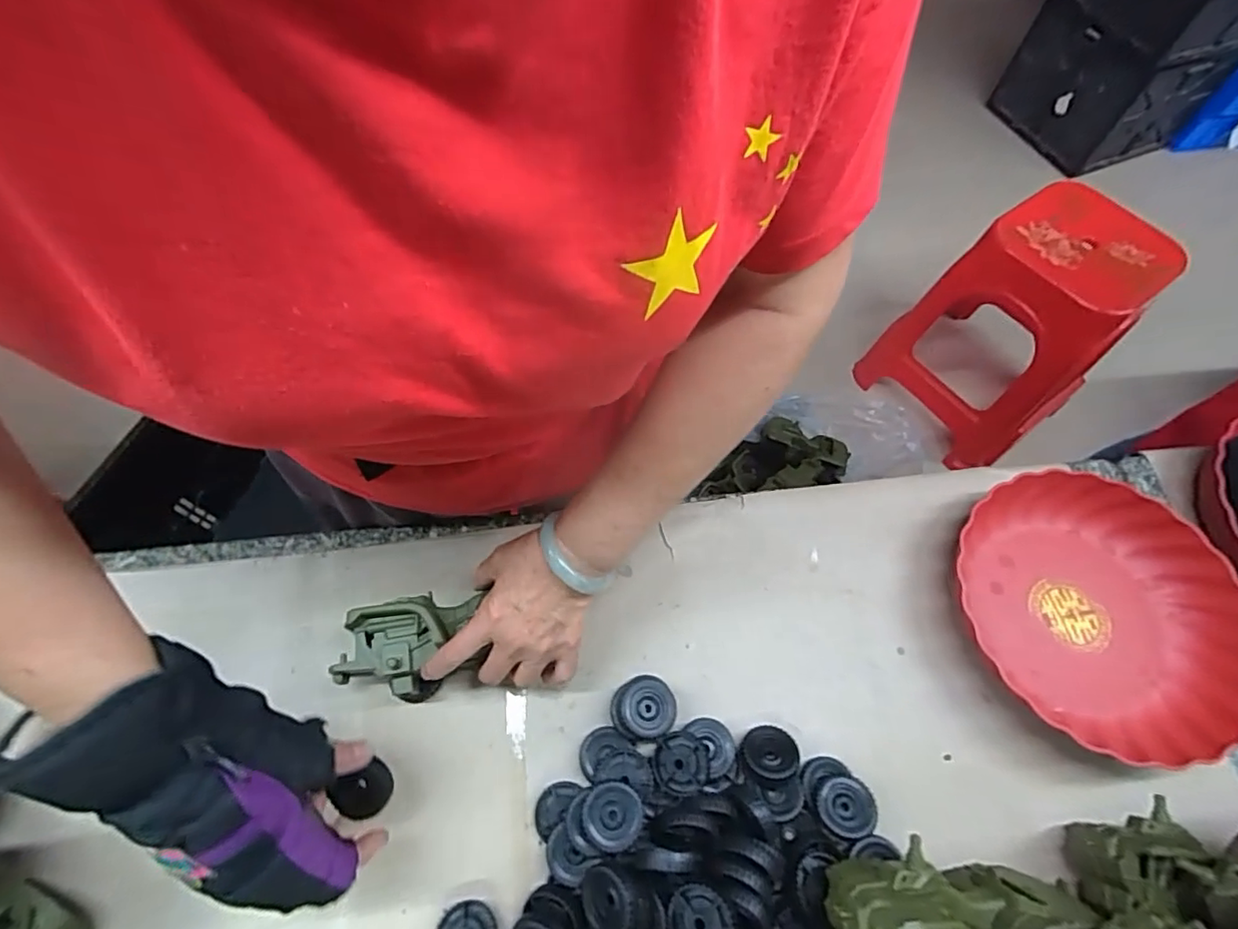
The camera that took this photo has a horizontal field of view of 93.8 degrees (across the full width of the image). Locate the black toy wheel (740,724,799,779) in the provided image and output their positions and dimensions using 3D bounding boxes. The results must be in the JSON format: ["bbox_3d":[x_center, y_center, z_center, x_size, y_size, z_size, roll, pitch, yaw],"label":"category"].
[{"bbox_3d":[0.118,0.230,0.462,0.041,0.029,0.037,0,63,-2],"label":"black toy wheel"}]

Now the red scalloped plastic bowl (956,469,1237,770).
[{"bbox_3d":[0.421,0.122,0.512,0.243,0.048,0.241,-29,67,-15],"label":"red scalloped plastic bowl"}]

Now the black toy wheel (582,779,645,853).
[{"bbox_3d":[-0.005,0.249,0.411,0.040,0.009,0.042,1,63,-1],"label":"black toy wheel"}]

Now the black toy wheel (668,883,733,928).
[{"bbox_3d":[0.055,0.298,0.377,0.043,0.016,0.042,-17,63,20],"label":"black toy wheel"}]

